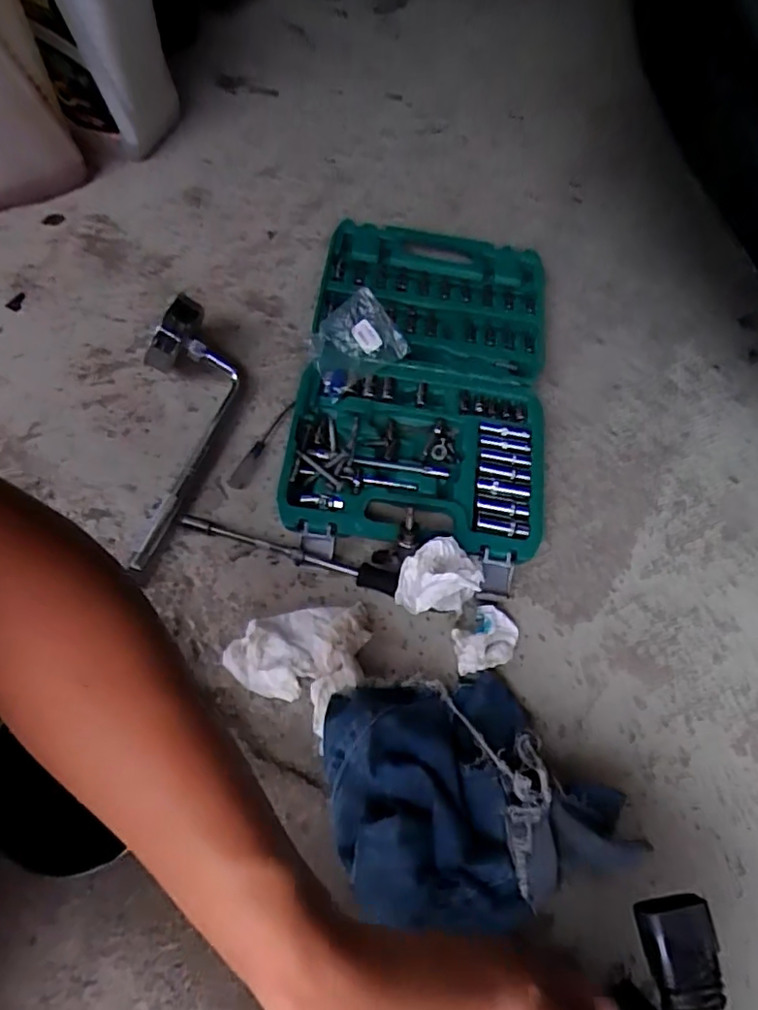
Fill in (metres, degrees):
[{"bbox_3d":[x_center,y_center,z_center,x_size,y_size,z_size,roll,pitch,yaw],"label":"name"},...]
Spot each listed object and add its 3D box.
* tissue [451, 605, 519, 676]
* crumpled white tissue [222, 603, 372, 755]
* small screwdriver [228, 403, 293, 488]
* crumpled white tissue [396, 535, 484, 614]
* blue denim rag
[{"bbox_3d":[0.091,0.115,0.513,0.060,0.033,0.049,-15,70,-10],"label":"tissue"},{"bbox_3d":[-0.058,0.124,0.503,0.101,0.028,0.107,39,74,11],"label":"crumpled white tissue"},{"bbox_3d":[-0.114,-0.061,0.588,0.018,0.019,0.107,26,72,7],"label":"small screwdriver"},{"bbox_3d":[0.052,0.061,0.504,0.080,0.071,0.055,-31,74,-15],"label":"crumpled white tissue"},{"bbox_3d":[0.071,0.214,0.457,0.216,0.073,0.158,-4,66,-8],"label":"blue denim rag"}]

